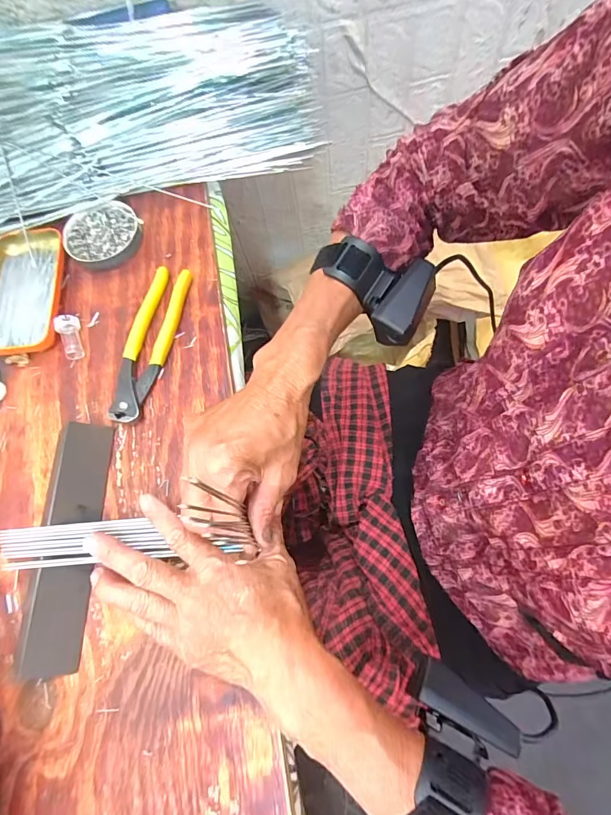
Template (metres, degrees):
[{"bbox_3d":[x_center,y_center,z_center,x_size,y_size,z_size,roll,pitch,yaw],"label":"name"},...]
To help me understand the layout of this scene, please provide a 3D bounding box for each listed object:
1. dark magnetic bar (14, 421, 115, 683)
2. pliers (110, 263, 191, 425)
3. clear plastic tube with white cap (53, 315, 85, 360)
[{"bbox_3d":[-0.195,0.108,0.328,0.040,0.027,0.194,1,72,2],"label":"dark magnetic bar"},{"bbox_3d":[-0.152,-0.065,0.389,0.040,0.016,0.163,12,72,6],"label":"pliers"},{"bbox_3d":[-0.234,-0.069,0.392,0.023,0.021,0.040,-16,72,-3],"label":"clear plastic tube with white cap"}]

